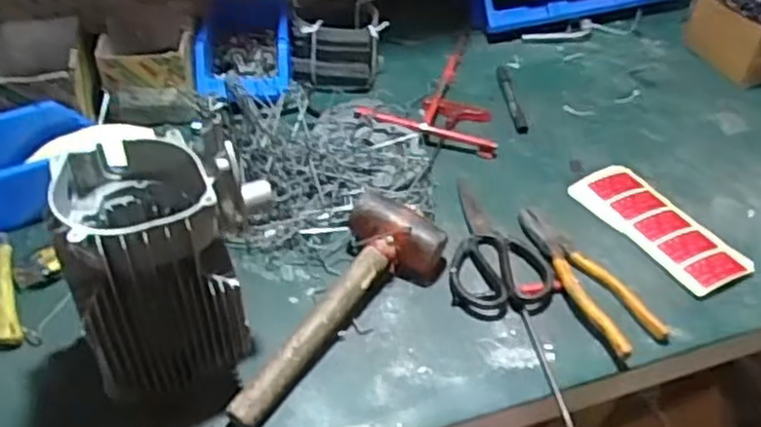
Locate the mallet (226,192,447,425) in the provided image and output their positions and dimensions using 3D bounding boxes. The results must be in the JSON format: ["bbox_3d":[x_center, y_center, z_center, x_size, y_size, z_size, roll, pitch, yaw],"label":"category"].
[{"bbox_3d":[-0.032,0.091,0.700,0.099,0.050,0.279,21,47,19],"label":"mallet"}]

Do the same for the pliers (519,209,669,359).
[{"bbox_3d":[0.211,0.056,0.753,0.063,0.028,0.204,-12,45,-14],"label":"pliers"}]

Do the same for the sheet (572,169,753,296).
[{"bbox_3d":[0.303,0.011,0.822,0.085,0.015,0.196,-21,48,-22],"label":"sheet"}]

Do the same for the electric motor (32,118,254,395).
[{"bbox_3d":[-0.186,0.037,0.609,0.121,0.159,0.131,-19,48,-21],"label":"electric motor"}]

